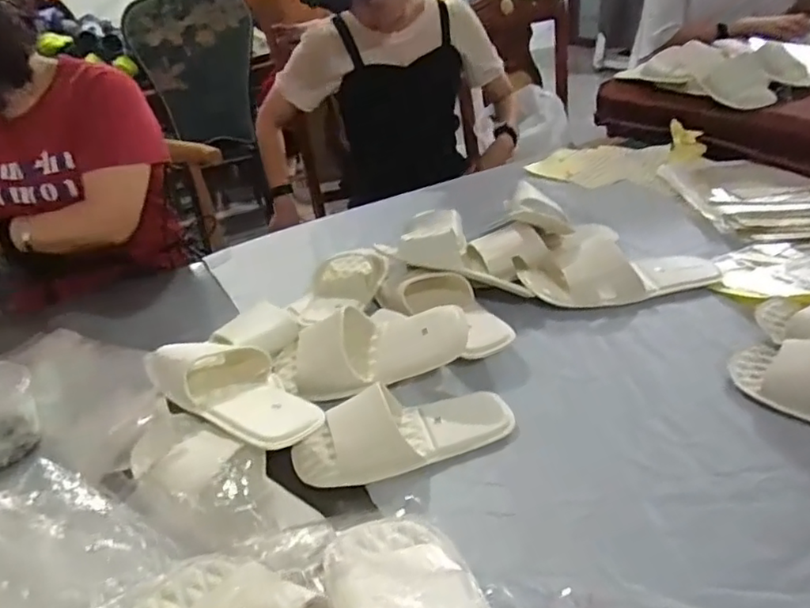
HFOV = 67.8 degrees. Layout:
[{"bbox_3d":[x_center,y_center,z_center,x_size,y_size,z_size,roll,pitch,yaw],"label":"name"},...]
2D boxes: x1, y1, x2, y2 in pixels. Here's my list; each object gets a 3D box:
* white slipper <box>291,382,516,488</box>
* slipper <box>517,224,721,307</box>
[{"bbox_3d":[-0.002,0.126,0.636,0.231,0.057,0.089,-14,32,-13],"label":"white slipper"},{"bbox_3d":[0.294,-0.057,0.836,0.258,0.065,0.118,-7,31,-1],"label":"slipper"}]

